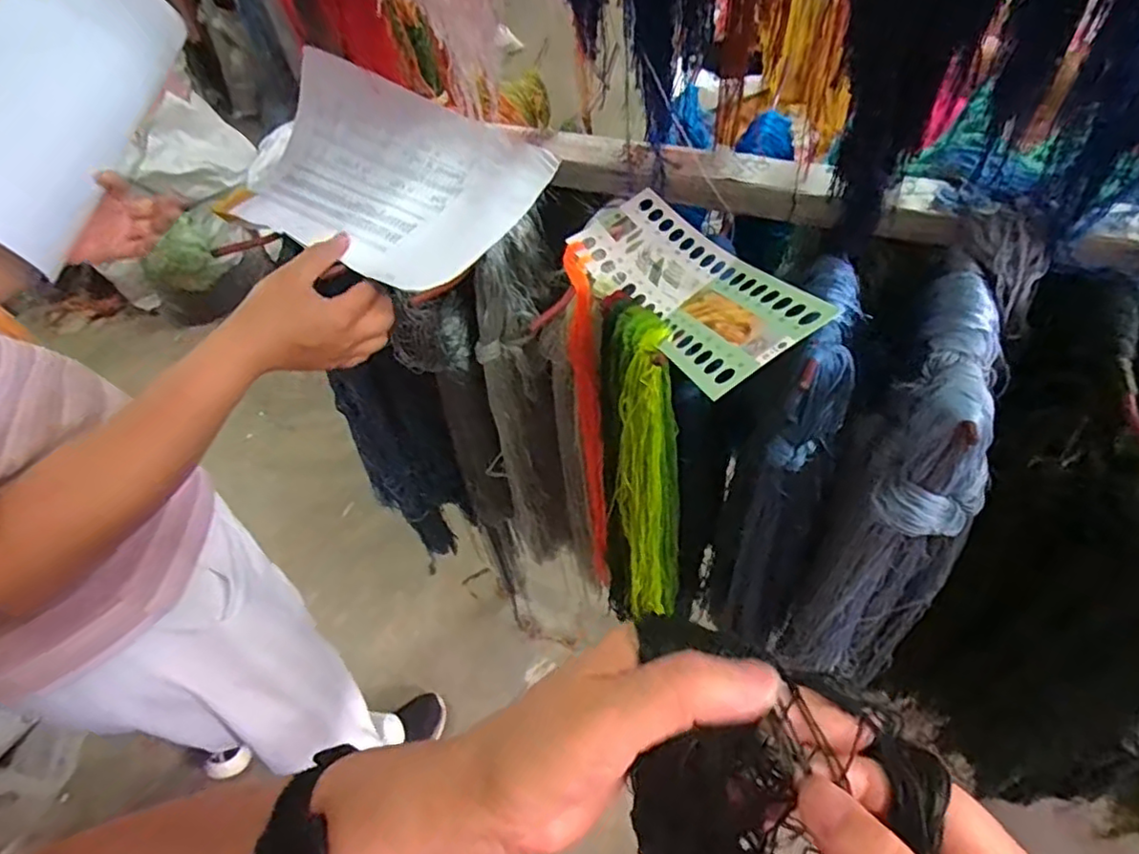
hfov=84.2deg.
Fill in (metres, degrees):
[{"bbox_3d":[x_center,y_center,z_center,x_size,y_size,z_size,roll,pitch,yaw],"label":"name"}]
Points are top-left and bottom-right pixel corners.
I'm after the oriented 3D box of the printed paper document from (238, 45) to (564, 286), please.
[{"bbox_3d":[-0.180,-0.239,0.595,0.280,0.092,0.181,29,60,27],"label":"printed paper document"}]

